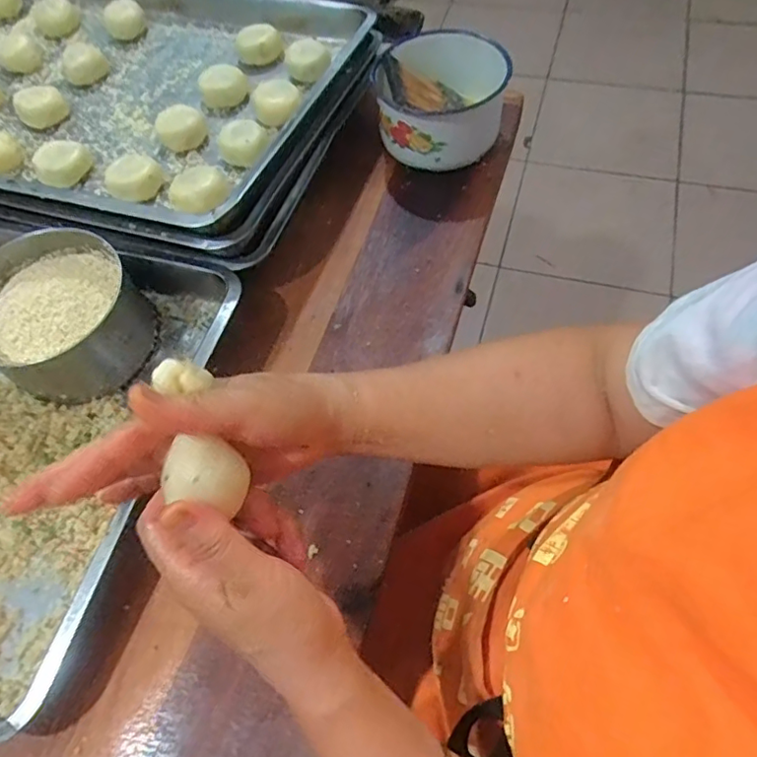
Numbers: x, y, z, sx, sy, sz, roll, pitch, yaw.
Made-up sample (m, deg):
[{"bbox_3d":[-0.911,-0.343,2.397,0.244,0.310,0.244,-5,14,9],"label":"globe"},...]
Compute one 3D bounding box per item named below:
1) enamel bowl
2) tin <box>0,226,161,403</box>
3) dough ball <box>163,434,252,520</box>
[{"bbox_3d":[0.073,-0.315,0.649,0.137,0.081,0.139,-2,59,3],"label":"enamel bowl"},{"bbox_3d":[-0.288,-0.059,0.518,0.137,0.074,0.137,-2,59,3],"label":"tin"},{"bbox_3d":[-0.087,0.049,0.293,0.035,0.026,0.030,12,61,11],"label":"dough ball"}]

